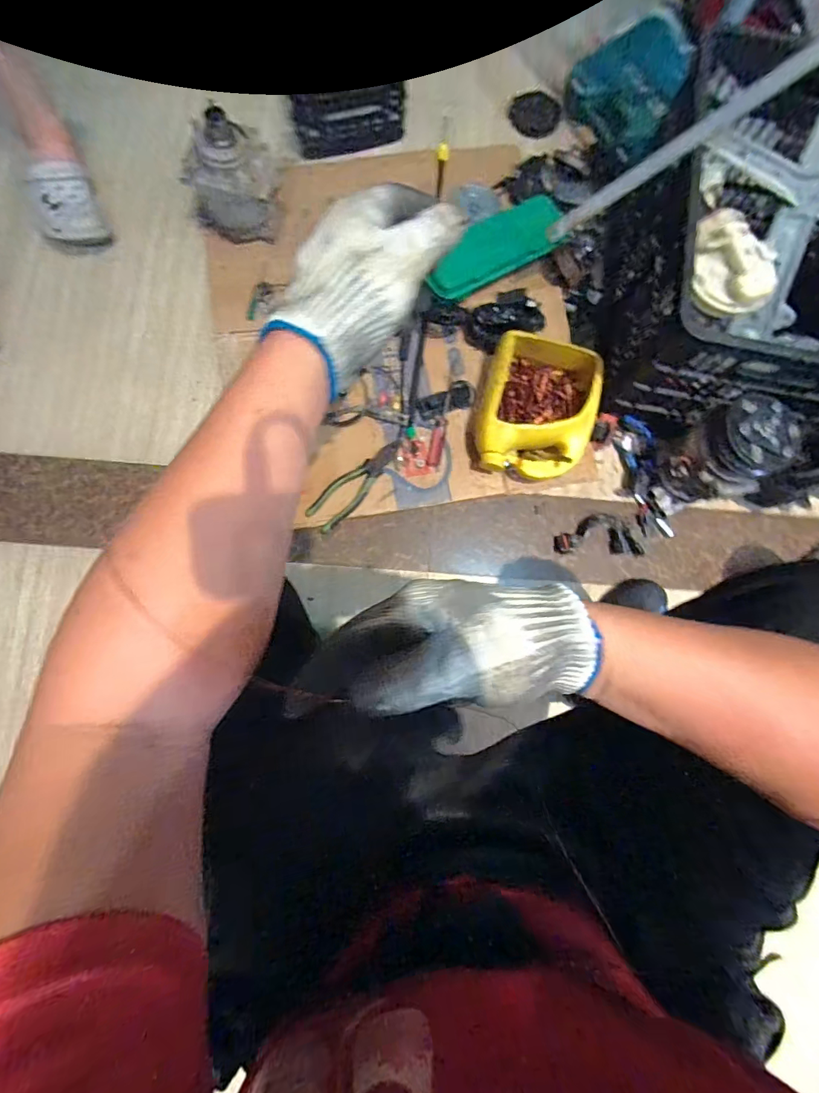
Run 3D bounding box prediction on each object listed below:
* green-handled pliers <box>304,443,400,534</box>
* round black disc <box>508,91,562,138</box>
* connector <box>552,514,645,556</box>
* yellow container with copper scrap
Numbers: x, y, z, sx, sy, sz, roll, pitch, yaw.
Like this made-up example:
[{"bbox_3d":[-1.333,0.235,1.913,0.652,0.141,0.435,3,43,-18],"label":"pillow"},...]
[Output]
[{"bbox_3d":[-0.087,-0.107,0.782,0.195,0.023,0.058,-43,86,-8],"label":"green-handled pliers"},{"bbox_3d":[0.252,-0.871,0.936,0.103,0.028,0.103,0,81,-3],"label":"round black disc"},{"bbox_3d":[0.320,-0.022,0.794,0.142,0.018,0.069,3,81,-3],"label":"connector"},{"bbox_3d":[0.209,-0.220,0.769,0.177,0.091,0.215,13,81,-1],"label":"yellow container with copper scrap"}]

